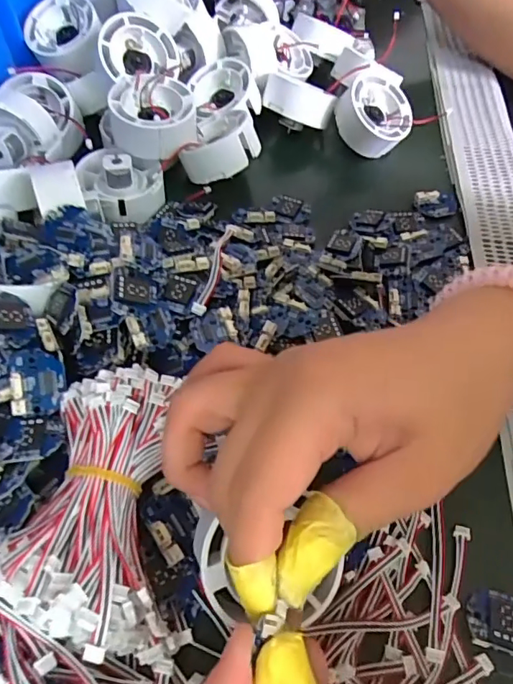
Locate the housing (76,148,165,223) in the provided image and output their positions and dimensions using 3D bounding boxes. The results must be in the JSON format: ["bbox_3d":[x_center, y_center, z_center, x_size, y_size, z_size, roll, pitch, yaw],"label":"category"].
[{"bbox_3d":[-0.086,-0.102,0.314,0.051,0.026,0.048,0,56,-1],"label":"housing"}]

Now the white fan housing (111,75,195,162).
[{"bbox_3d":[-0.065,-0.144,0.315,0.052,0.027,0.049,-5,56,-4],"label":"white fan housing"}]

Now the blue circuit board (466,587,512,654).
[{"bbox_3d":[0.100,0.112,0.200,0.028,0.006,0.022,14,57,8],"label":"blue circuit board"}]

